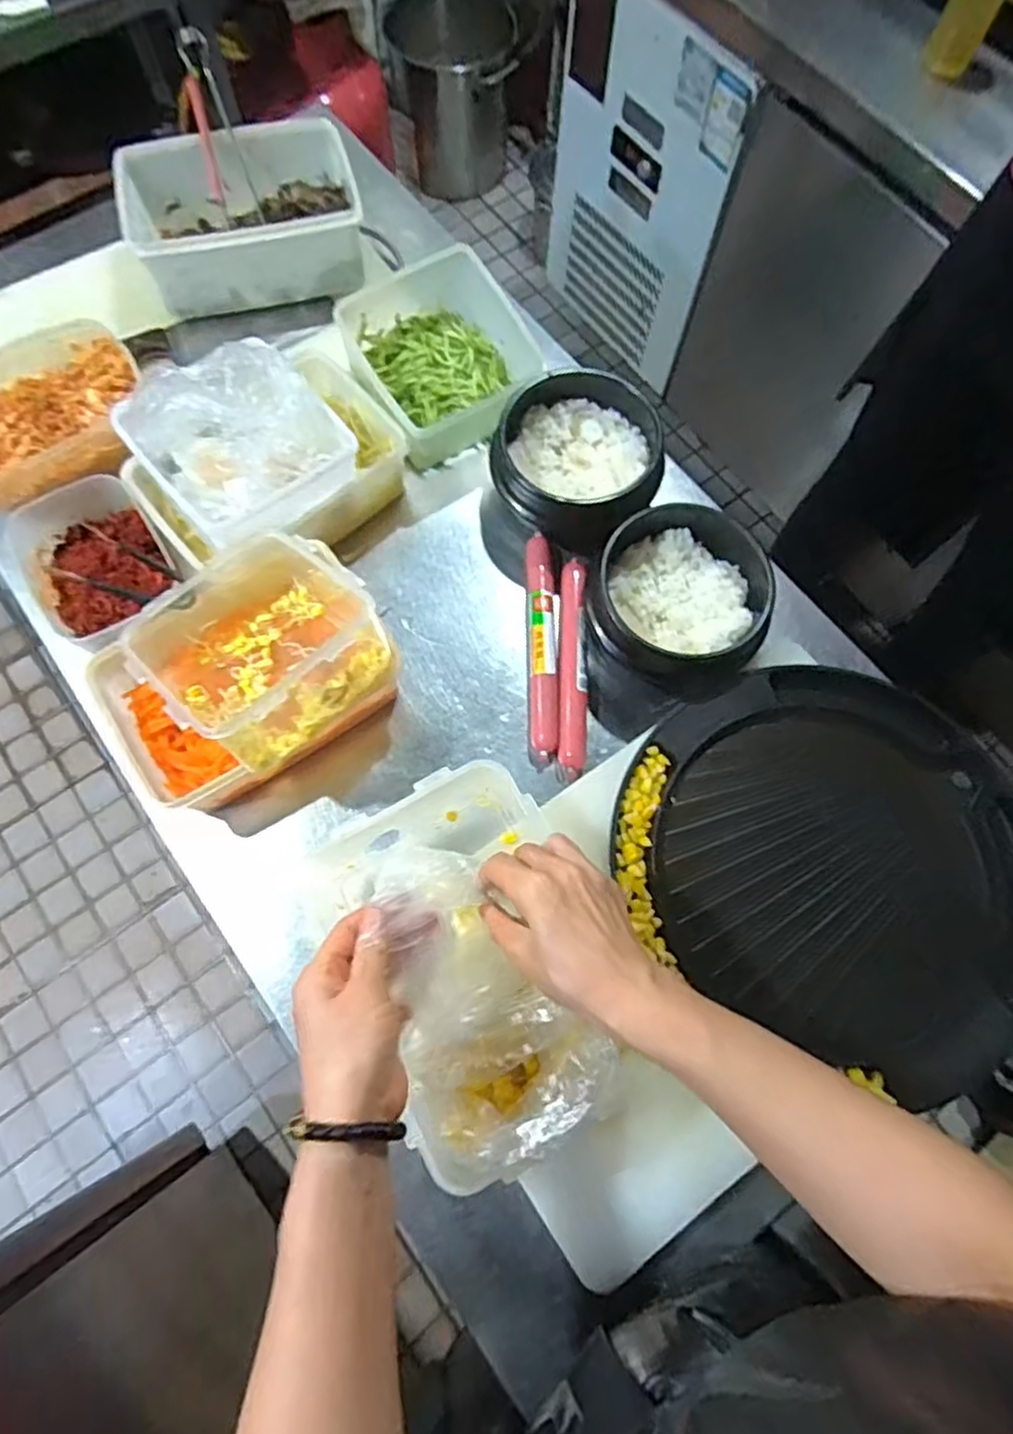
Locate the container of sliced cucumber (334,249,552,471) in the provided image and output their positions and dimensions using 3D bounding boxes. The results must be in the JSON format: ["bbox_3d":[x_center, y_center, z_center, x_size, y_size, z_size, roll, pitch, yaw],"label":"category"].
[{"bbox_3d":[-0.067,-0.350,0.677,0.163,0.088,0.163,-27,75,-10],"label":"container of sliced cucumber"}]

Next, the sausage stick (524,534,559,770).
[{"bbox_3d":[0.033,-0.063,0.630,0.029,0.023,0.213,0,72,-2],"label":"sausage stick"}]

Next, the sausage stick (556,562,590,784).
[{"bbox_3d":[0.060,-0.047,0.623,0.025,0.018,0.207,3,72,-1],"label":"sausage stick"}]

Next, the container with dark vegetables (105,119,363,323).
[{"bbox_3d":[-0.265,-0.508,0.710,0.215,0.075,0.159,-14,73,-7],"label":"container with dark vegetables"}]

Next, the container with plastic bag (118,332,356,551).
[{"bbox_3d":[-0.212,-0.230,0.559,0.152,0.094,0.128,-39,77,-13],"label":"container with plastic bag"}]

